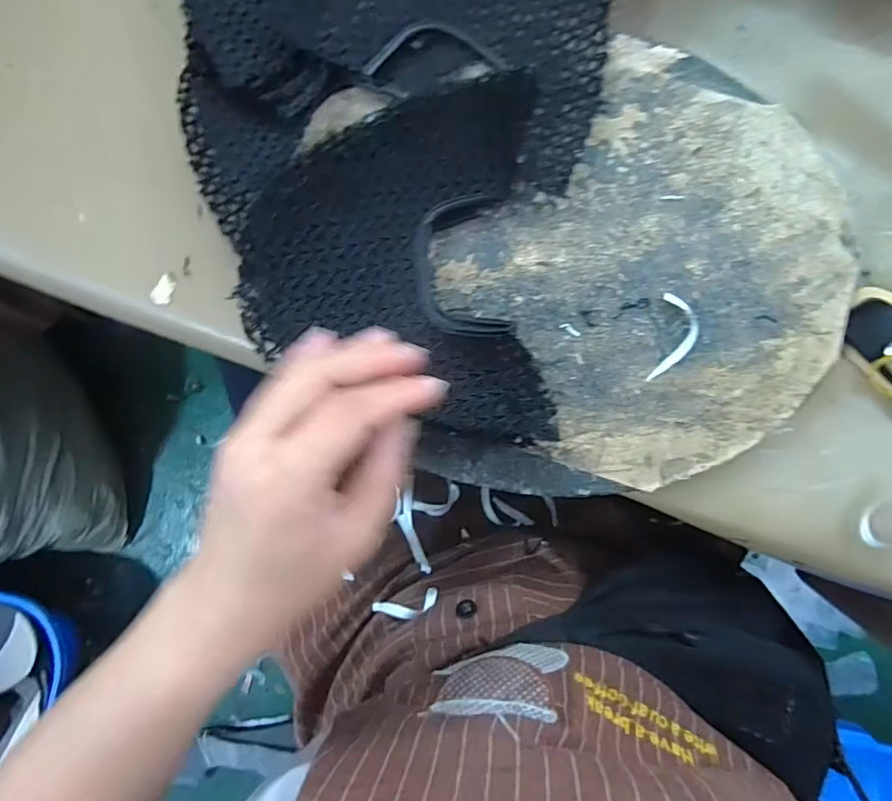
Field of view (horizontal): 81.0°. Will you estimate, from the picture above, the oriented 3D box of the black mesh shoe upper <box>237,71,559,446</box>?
[{"bbox_3d":[-0.031,-0.068,0.294,0.165,0.057,0.182,-3,82,4],"label":"black mesh shoe upper"}]

